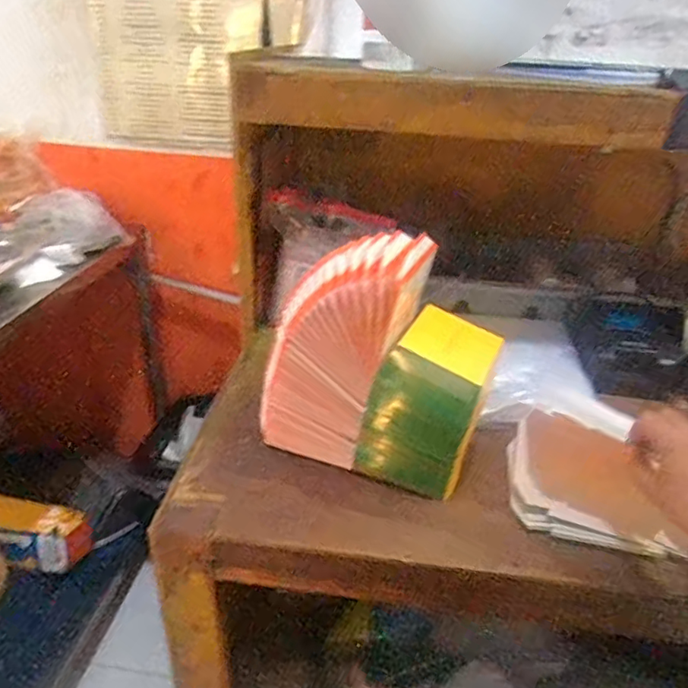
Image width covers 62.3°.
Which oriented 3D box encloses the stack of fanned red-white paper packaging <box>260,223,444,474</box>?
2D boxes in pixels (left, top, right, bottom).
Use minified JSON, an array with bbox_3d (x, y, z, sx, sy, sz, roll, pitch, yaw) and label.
[{"bbox_3d":[-0.010,0.005,0.607,0.127,0.284,0.082,23,28,-9],"label":"stack of fanned red-white paper packaging"}]

